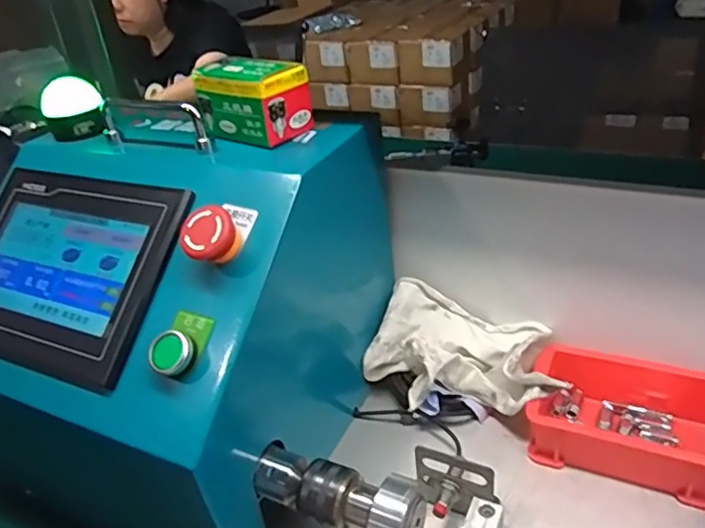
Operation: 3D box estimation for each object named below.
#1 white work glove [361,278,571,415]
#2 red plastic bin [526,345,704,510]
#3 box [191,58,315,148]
[{"bbox_3d":[0.103,0.090,0.543,0.171,0.079,0.108,8,36,23],"label":"white work glove"},{"bbox_3d":[0.226,0.126,0.484,0.145,0.052,0.098,10,36,25],"label":"red plastic bin"},{"bbox_3d":[-0.081,-0.130,0.467,0.084,0.055,0.053,14,38,30],"label":"box"}]

